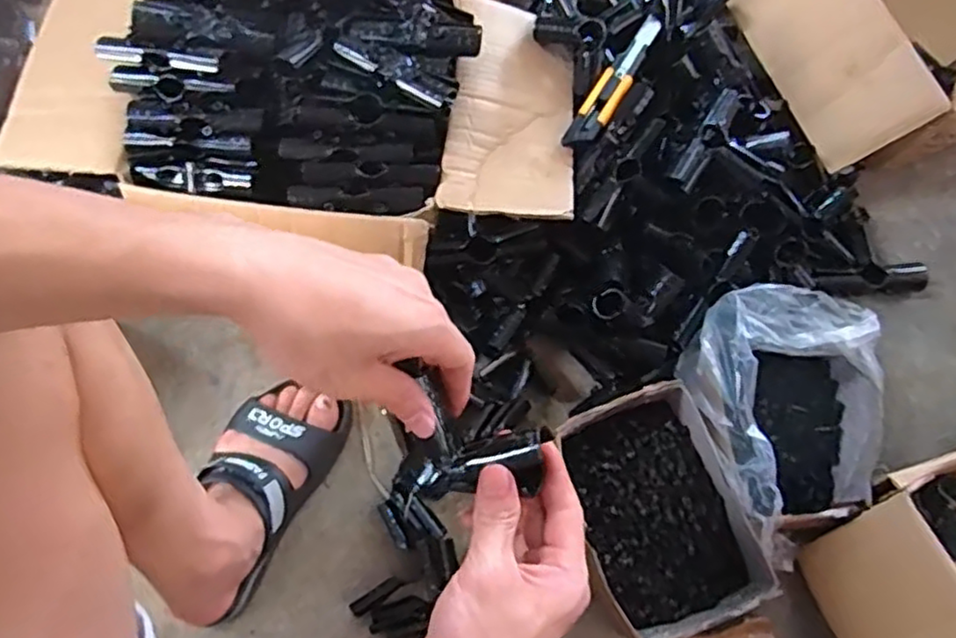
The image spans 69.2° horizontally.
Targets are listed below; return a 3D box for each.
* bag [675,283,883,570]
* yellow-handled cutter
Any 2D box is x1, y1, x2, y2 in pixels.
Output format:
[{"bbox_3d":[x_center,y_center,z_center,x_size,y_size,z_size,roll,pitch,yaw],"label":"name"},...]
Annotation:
[{"bbox_3d":[0.312,0.093,0.687,0.195,0.120,0.244,-19,73,-8],"label":"bag"},{"bbox_3d":[0.151,-0.259,0.747,0.034,0.009,0.195,31,73,8],"label":"yellow-handled cutter"}]

